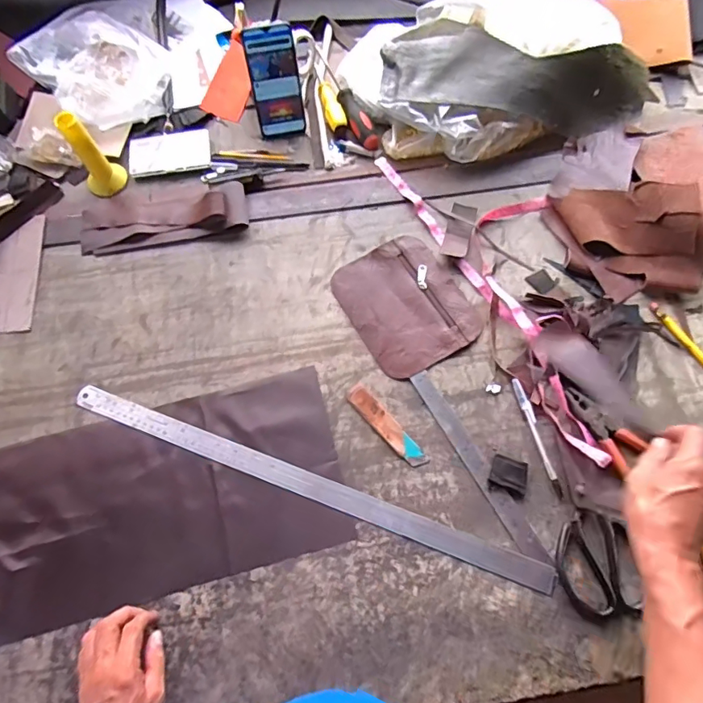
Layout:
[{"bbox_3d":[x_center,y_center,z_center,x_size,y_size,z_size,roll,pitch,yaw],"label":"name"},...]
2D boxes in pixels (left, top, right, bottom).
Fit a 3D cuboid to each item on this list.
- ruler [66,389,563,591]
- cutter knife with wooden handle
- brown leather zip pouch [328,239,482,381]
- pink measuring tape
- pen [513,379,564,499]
[{"bbox_3d":[-0.063,0.158,0.601,0.611,0.007,0.031,19,69,8],"label":"ruler"},{"bbox_3d":[0.045,0.094,0.625,0.026,0.006,0.129,-40,73,-15],"label":"cutter knife with wooden handle"},{"bbox_3d":[0.075,-0.068,0.691,0.152,0.009,0.193,-28,70,-11],"label":"brown leather zip pouch"},{"bbox_3d":[0.249,-0.120,0.699,0.187,0.023,0.534,-25,70,-10],"label":"pink measuring tape"},{"bbox_3d":[0.233,0.105,0.614,0.014,0.007,0.150,-13,68,-5],"label":"pen"}]

